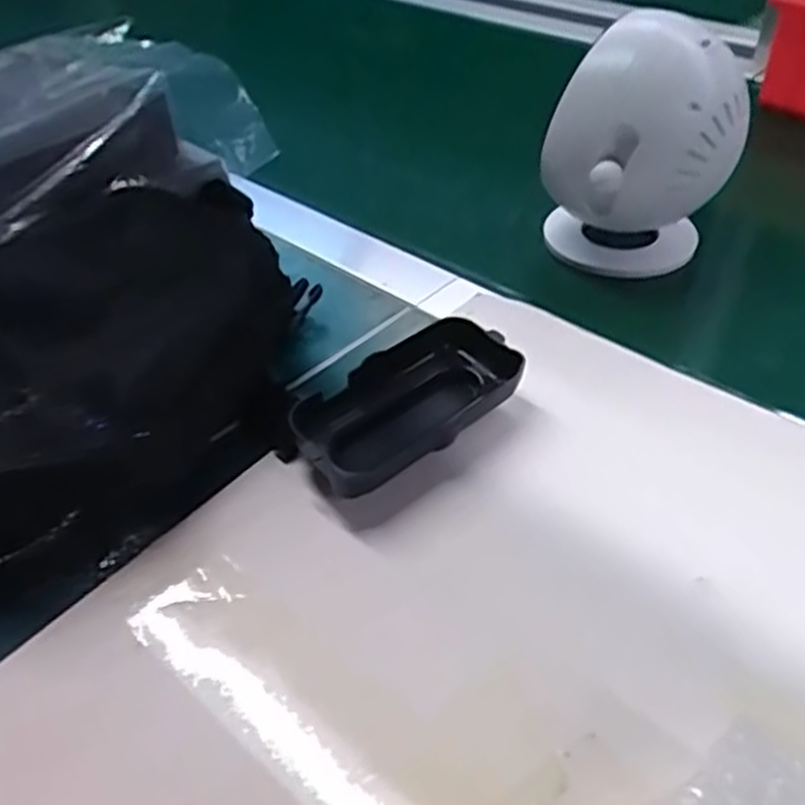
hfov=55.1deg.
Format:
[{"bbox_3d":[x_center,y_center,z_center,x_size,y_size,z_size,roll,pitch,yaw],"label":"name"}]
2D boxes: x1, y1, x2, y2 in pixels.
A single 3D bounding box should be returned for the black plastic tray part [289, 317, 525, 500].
[{"bbox_3d":[0.003,0.001,0.354,0.110,0.032,0.050,-30,51,-26],"label":"black plastic tray part"}]

